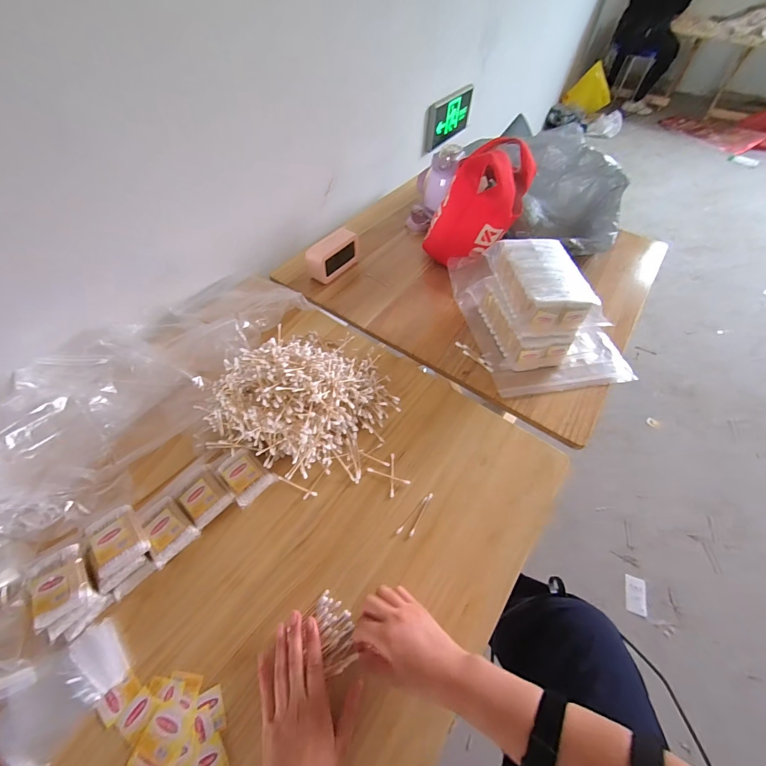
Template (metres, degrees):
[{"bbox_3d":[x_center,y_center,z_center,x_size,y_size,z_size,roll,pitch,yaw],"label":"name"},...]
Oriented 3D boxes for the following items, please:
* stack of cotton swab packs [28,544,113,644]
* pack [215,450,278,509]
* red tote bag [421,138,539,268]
[{"bbox_3d":[-0.396,0.259,0.447,0.066,0.039,0.094,-36,62,-24],"label":"stack of cotton swab packs"},{"bbox_3d":[-0.209,0.143,0.549,0.072,0.033,0.060,39,62,24],"label":"pack"},{"bbox_3d":[0.237,-0.435,0.865,0.180,0.248,0.240,25,57,16],"label":"red tote bag"}]

